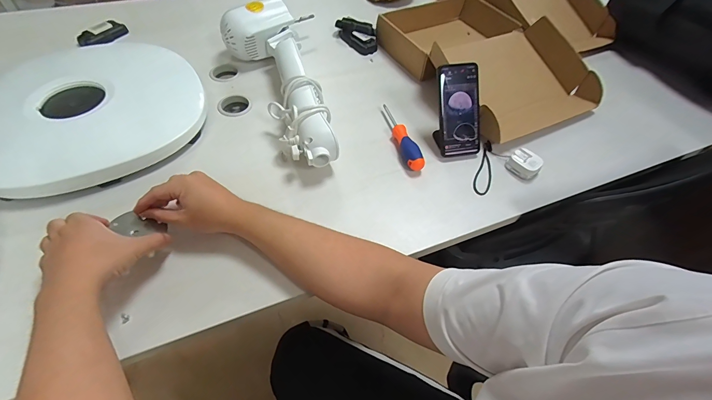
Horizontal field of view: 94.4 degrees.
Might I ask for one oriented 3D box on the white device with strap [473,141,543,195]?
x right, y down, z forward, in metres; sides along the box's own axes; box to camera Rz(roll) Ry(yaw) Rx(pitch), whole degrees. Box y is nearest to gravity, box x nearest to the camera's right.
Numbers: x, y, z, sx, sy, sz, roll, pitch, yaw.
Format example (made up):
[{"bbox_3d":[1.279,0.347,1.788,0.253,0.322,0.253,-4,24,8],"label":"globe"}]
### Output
[{"bbox_3d":[0.263,-0.054,0.599,0.111,0.041,0.127,37,59,21],"label":"white device with strap"}]

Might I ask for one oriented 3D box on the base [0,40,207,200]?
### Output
[{"bbox_3d":[-0.479,-0.166,0.607,0.373,0.069,0.326,-19,57,-17],"label":"base"}]

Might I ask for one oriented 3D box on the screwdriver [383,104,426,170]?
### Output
[{"bbox_3d":[0.085,-0.126,0.640,0.028,0.027,0.182,-11,55,-12],"label":"screwdriver"}]

